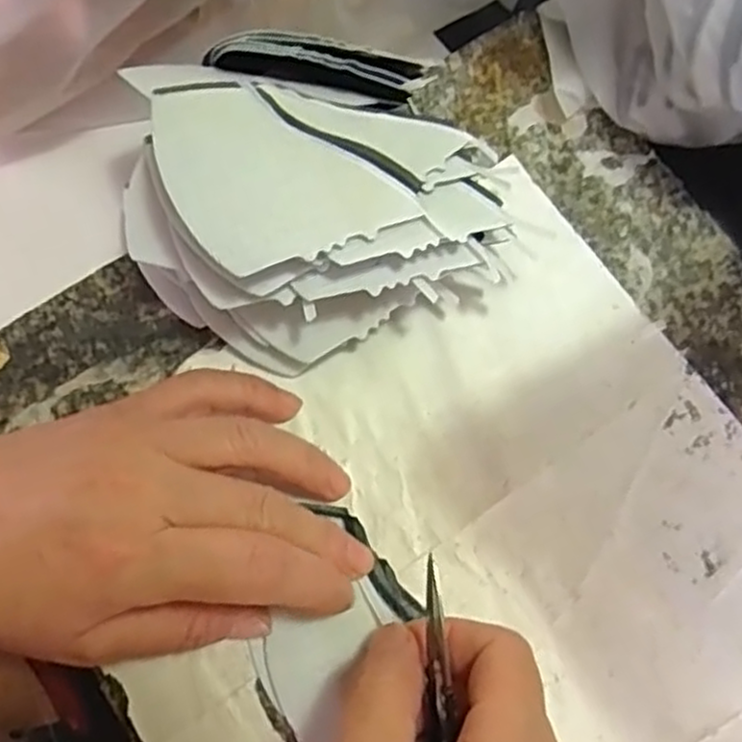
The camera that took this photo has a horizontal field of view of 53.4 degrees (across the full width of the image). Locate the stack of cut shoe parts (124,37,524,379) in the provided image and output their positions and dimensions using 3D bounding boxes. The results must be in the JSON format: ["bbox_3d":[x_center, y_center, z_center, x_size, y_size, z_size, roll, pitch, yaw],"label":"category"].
[{"bbox_3d":[-0.029,-0.069,0.276,0.129,0.062,0.126,-33,77,-4],"label":"stack of cut shoe parts"}]

